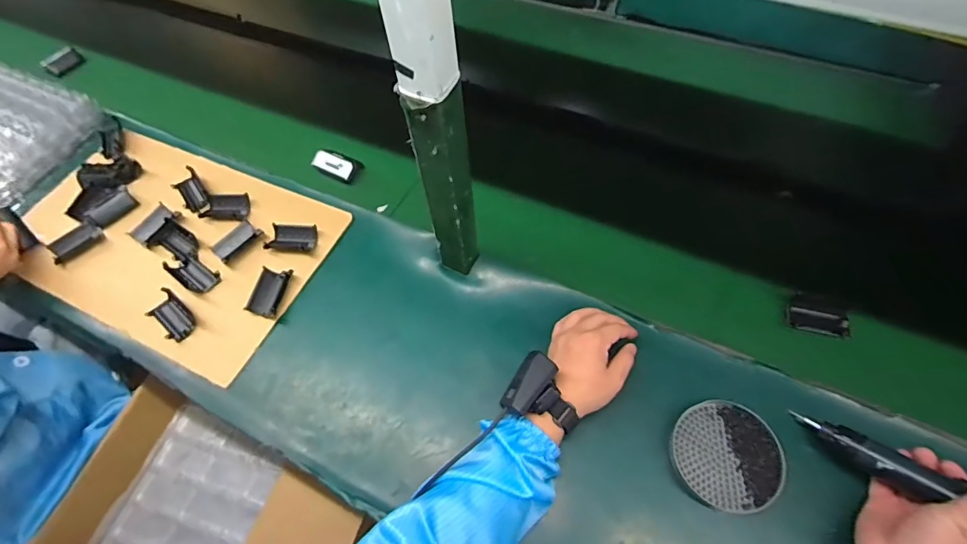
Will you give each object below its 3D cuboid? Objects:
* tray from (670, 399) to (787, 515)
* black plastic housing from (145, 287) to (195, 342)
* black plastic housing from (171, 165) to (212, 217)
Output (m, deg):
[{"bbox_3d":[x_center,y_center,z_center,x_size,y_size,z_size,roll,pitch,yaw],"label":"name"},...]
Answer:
[{"bbox_3d":[0.269,0.202,0.515,0.113,0.016,0.113,-1,60,2],"label":"tray"},{"bbox_3d":[-0.430,0.061,0.640,0.073,0.018,0.043,38,68,21],"label":"black plastic housing"},{"bbox_3d":[-0.463,-0.126,0.741,0.042,0.020,0.095,-37,65,-17],"label":"black plastic housing"}]

